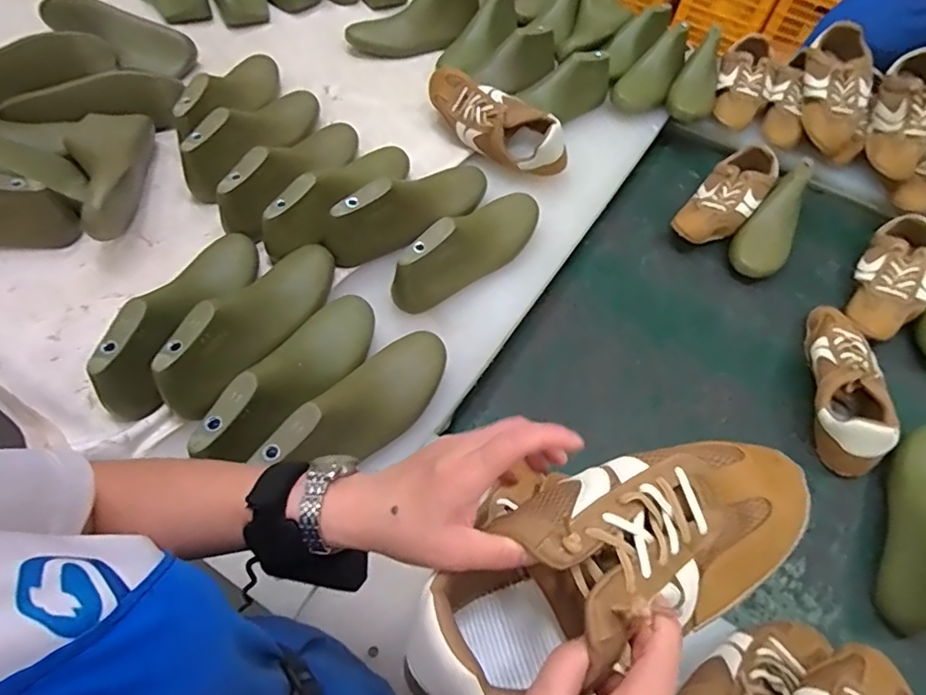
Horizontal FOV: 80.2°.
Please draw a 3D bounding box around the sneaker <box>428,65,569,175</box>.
[{"bbox_3d":[0.056,-0.376,0.913,0.251,0.078,0.083,38,61,20],"label":"sneaker"}]

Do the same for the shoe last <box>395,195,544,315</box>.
[{"bbox_3d":[0.017,-0.151,0.756,0.087,0.086,0.268,31,59,16],"label":"shoe last"}]

